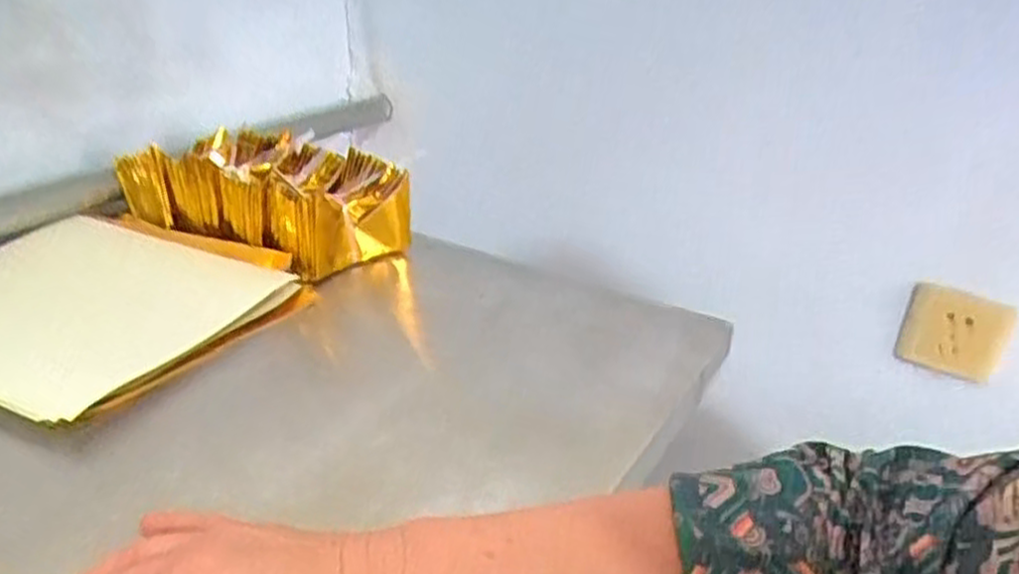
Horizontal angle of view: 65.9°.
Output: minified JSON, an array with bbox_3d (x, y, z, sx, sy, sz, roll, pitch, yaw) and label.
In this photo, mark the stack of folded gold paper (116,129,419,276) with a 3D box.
[{"bbox_3d":[-0.223,-0.085,0.711,0.256,0.072,0.102,16,30,23],"label":"stack of folded gold paper"}]

